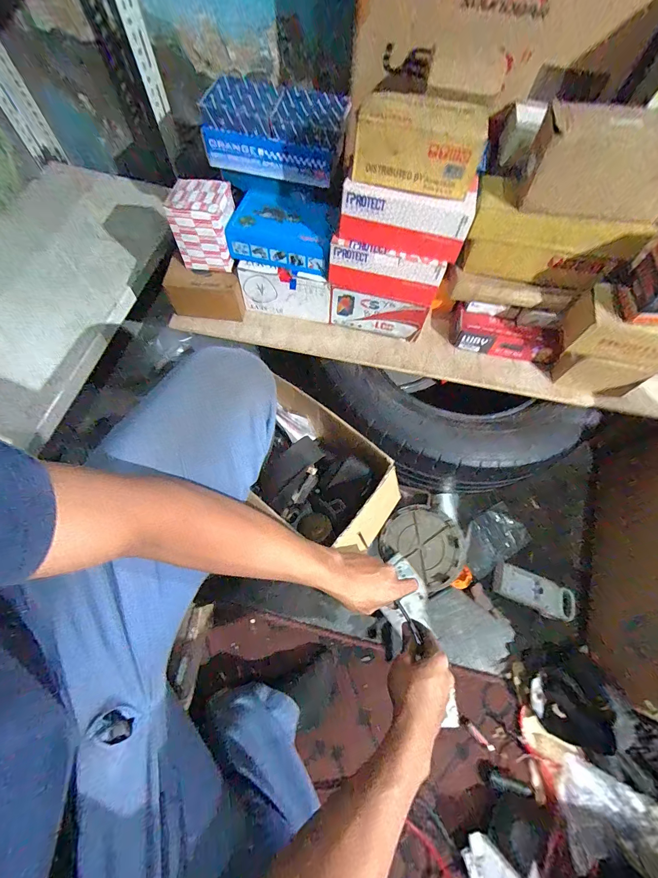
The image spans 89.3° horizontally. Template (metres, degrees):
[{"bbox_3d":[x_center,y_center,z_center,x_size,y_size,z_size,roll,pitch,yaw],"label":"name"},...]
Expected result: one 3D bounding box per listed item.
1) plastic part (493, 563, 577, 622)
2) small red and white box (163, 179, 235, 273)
[{"bbox_3d":[0.400,0.298,0.652,0.142,0.027,0.067,24,68,7],"label":"plastic part"},{"bbox_3d":[-0.212,-0.368,0.574,0.094,0.100,0.092,3,67,-1],"label":"small red and white box"}]

